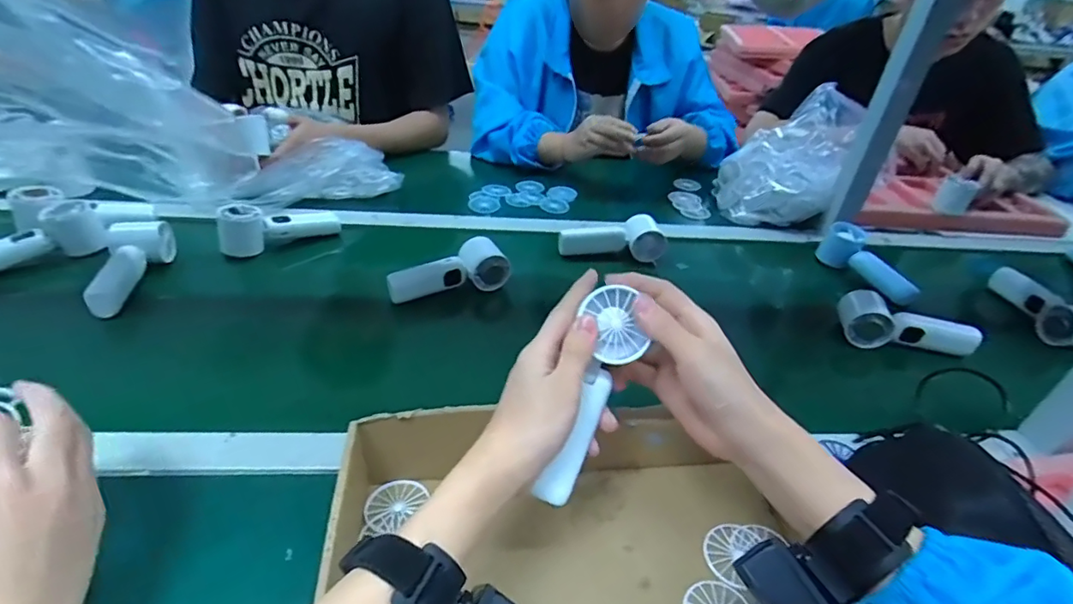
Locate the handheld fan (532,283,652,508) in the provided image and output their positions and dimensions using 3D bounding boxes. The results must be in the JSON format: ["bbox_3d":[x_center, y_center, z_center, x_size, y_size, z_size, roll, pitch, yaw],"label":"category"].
[{"bbox_3d":[0.038,0.064,0.364,0.043,0.149,0.027,20,1,19],"label":"handheld fan"}]

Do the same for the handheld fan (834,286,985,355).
[{"bbox_3d":[0.450,0.034,0.645,0.152,0.047,0.057,26,41,25],"label":"handheld fan"}]

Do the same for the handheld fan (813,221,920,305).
[{"bbox_3d":[0.497,-0.060,0.782,0.057,0.050,0.156,-16,42,-26],"label":"handheld fan"}]

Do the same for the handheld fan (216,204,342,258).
[{"bbox_3d":[-0.363,-0.113,0.745,0.156,0.059,0.045,-19,44,-30],"label":"handheld fan"}]

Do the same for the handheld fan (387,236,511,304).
[{"bbox_3d":[-0.116,-0.041,0.680,0.147,0.048,0.057,-12,40,-22],"label":"handheld fan"}]

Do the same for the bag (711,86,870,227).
[{"bbox_3d":[0.426,-0.256,0.910,0.181,0.181,0.218,20,39,18],"label":"bag"}]

